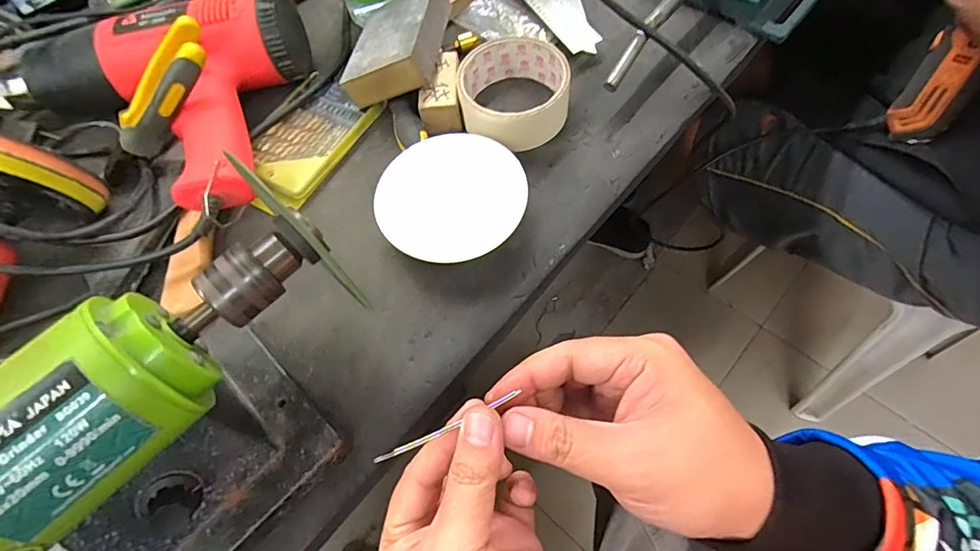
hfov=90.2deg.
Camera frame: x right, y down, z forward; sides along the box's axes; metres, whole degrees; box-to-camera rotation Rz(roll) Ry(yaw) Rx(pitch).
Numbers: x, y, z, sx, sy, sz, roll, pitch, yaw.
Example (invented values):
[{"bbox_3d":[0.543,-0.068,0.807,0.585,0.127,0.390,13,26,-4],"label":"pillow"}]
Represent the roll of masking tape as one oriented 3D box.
[{"bbox_3d":[0.020,-0.139,0.383,0.085,0.034,0.099,-11,64,-1],"label":"roll of masking tape"}]

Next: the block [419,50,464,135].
[{"bbox_3d":[-0.040,-0.148,0.394,0.031,0.024,0.063,-4,66,0],"label":"block"}]

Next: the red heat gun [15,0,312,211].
[{"bbox_3d":[-0.274,-0.143,0.381,0.222,0.068,0.184,4,66,4],"label":"red heat gun"}]

